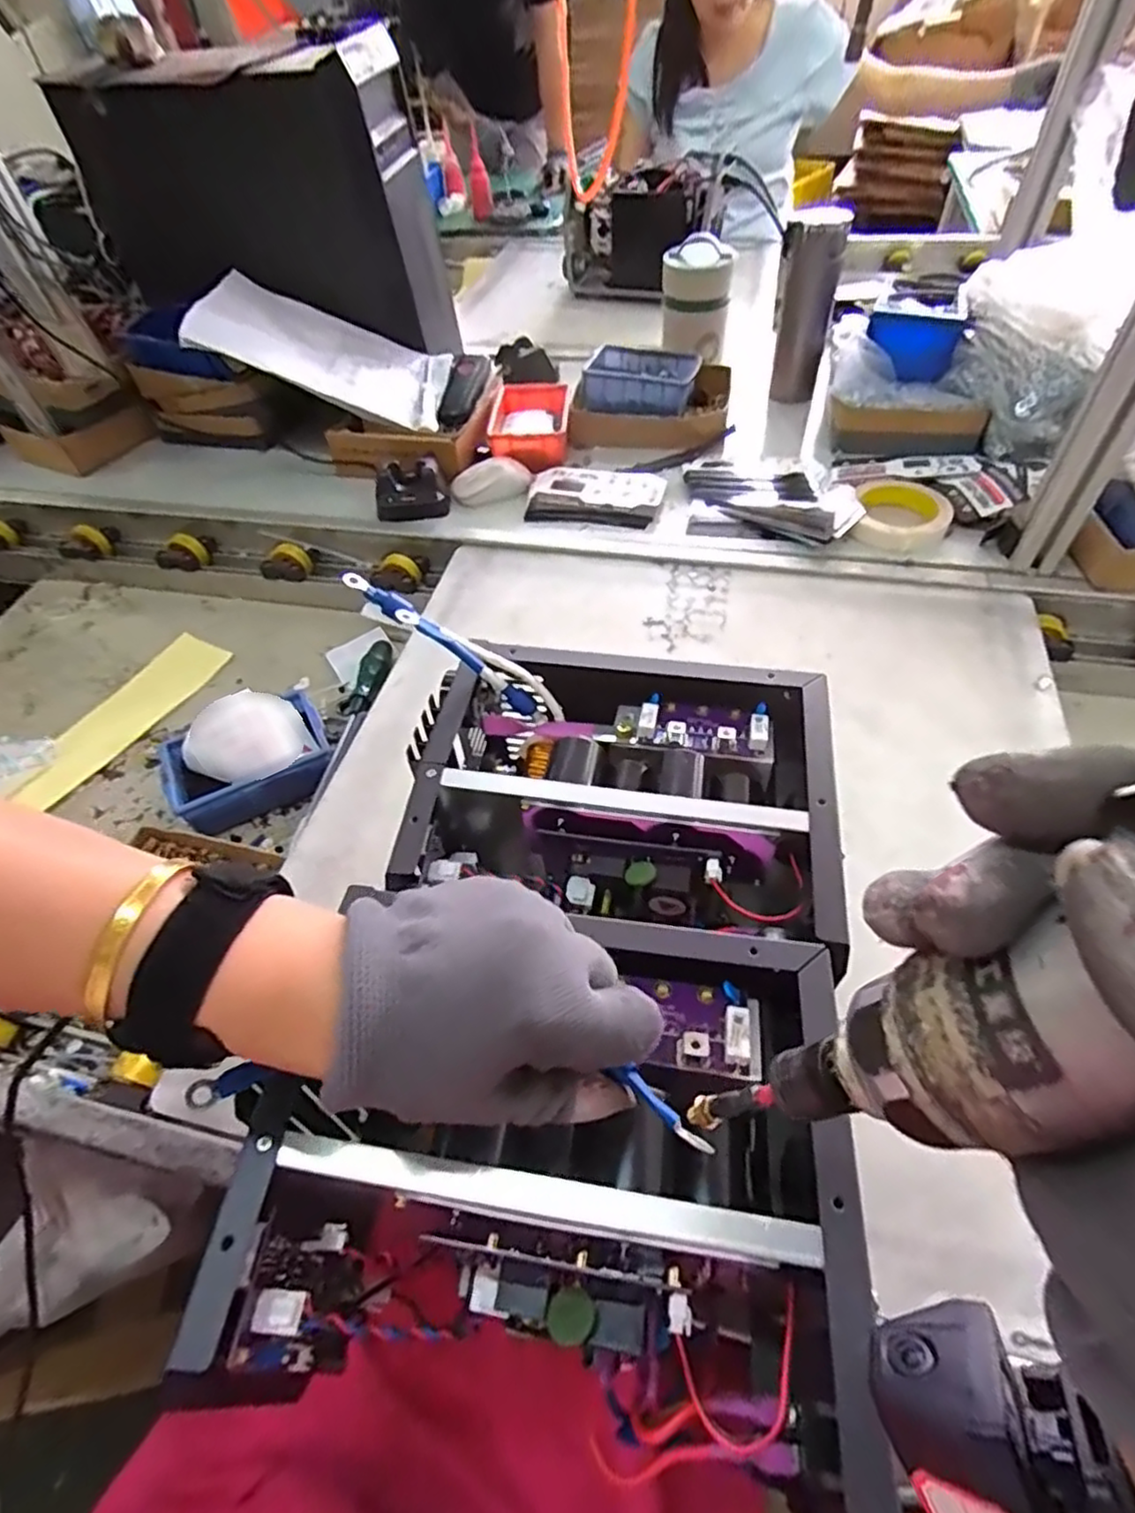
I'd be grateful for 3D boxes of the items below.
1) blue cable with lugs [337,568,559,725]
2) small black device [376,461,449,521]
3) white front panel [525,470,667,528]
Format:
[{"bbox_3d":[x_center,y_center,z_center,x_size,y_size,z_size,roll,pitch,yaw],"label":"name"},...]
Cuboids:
[{"bbox_3d":[-0.068,-0.068,0.423,0.157,0.020,0.023,33,52,-19],"label":"blue cable with lugs"},{"bbox_3d":[-0.189,-0.319,0.807,0.082,0.050,0.058,-11,52,-4],"label":"small black device"},{"bbox_3d":[0.033,-0.309,0.795,0.155,0.018,0.096,5,52,9],"label":"white front panel"}]

